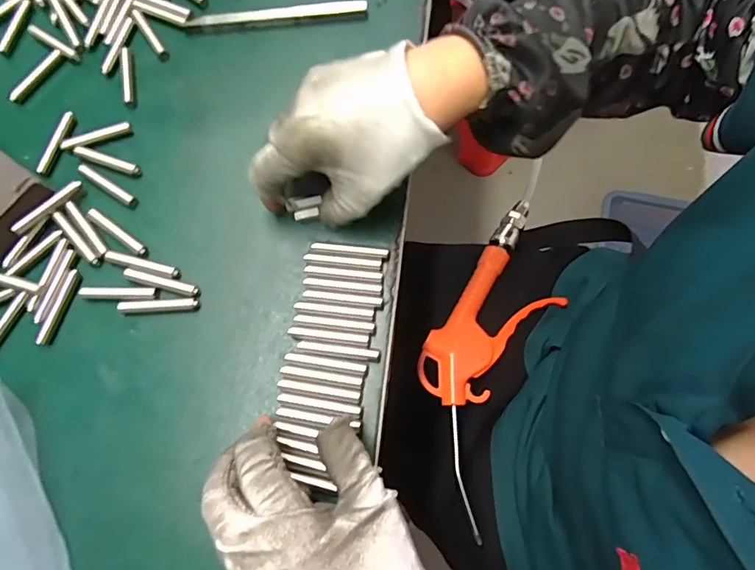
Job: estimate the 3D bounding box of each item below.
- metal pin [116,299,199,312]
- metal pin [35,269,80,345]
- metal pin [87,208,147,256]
[{"bbox_3d":[-0.136,0.013,0.297,0.049,0.005,0.007,-3,73,1],"label":"metal pin"},{"bbox_3d":[-0.198,0.013,0.297,0.008,0.004,0.048,16,75,6],"label":"metal pin"},{"bbox_3d":[-0.170,-0.035,0.310,0.050,0.004,0.008,35,77,11],"label":"metal pin"}]

